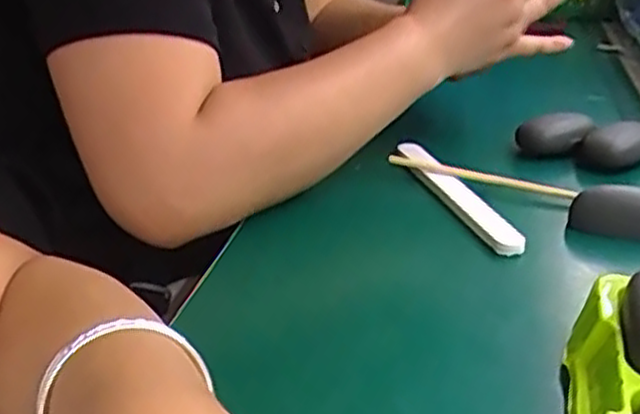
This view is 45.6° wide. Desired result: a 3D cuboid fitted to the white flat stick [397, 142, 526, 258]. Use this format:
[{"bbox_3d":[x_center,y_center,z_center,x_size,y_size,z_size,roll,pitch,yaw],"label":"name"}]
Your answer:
[{"bbox_3d":[0.093,-0.010,0.522,0.019,0.012,0.169,-6,27,-15],"label":"white flat stick"}]

